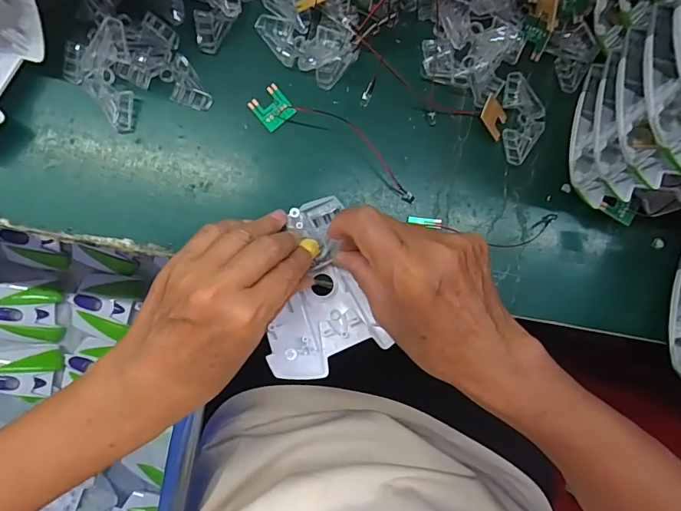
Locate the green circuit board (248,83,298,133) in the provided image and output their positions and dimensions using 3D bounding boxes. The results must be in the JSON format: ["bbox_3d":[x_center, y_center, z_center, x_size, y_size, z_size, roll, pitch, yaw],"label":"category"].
[{"bbox_3d":[-0.048,-0.105,0.320,0.025,0.004,0.025,-41,96,-5],"label":"green circuit board"}]

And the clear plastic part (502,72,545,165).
[{"bbox_3d":[0.138,-0.104,0.342,0.030,0.007,0.067,-1,91,-8],"label":"clear plastic part"}]

